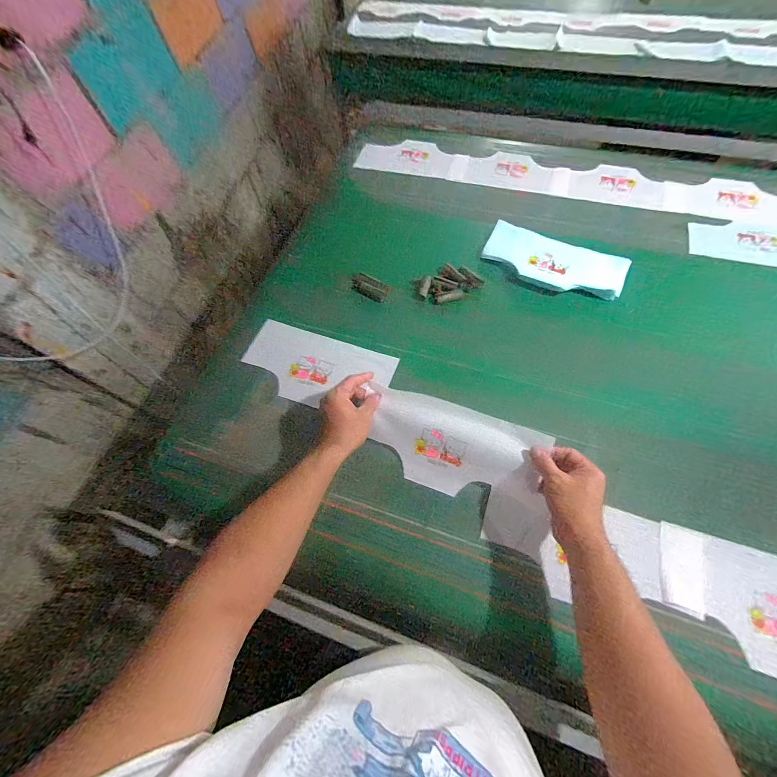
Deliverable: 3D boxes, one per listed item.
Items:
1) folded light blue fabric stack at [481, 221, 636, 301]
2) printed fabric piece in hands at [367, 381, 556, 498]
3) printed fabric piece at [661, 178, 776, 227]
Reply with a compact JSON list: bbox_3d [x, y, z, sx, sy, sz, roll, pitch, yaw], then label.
[{"bbox_3d":[0.355,-0.274,0.753,0.289,0.019,0.145,25,68,16],"label":"folded light blue fabric stack"},{"bbox_3d":[0.096,0.100,0.571,0.258,0.030,0.146,18,93,12],"label":"printed fabric piece in hands"},{"bbox_3d":[0.844,-0.443,0.823,0.338,0.012,0.167,16,65,12],"label":"printed fabric piece"}]

